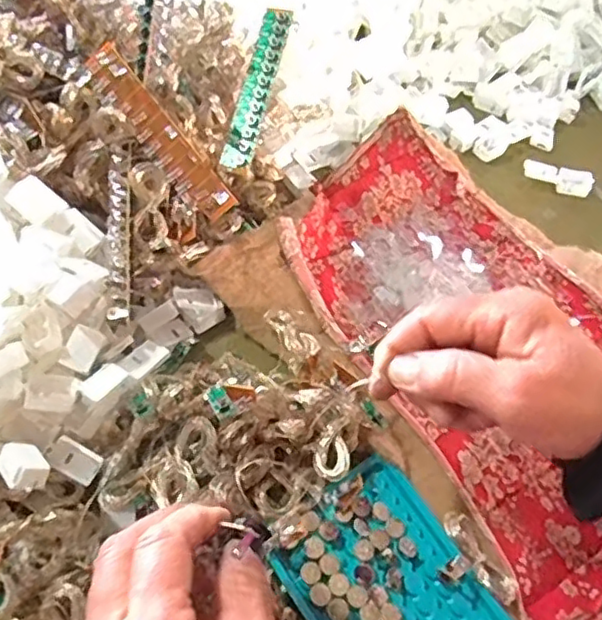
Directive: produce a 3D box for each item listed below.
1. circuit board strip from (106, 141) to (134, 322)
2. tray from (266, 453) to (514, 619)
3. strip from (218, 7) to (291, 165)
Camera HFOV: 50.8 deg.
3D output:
[{"bbox_3d":[-0.109,-0.049,0.386,0.013,0.022,0.114,-2,59,-7],"label":"circuit board strip"},{"bbox_3d":[0.050,0.155,0.346,0.093,0.019,0.126,-29,66,-19],"label":"tray"},{"bbox_3d":[-0.030,-0.154,0.440,0.020,0.009,0.118,15,81,4],"label":"strip"}]

